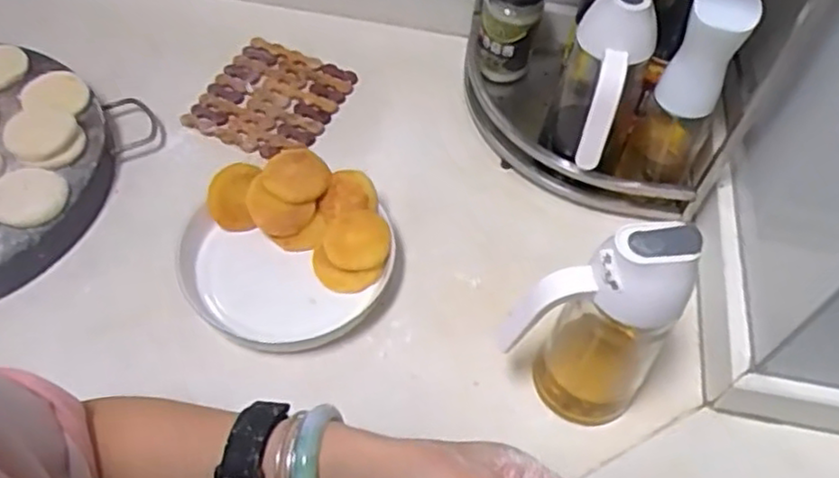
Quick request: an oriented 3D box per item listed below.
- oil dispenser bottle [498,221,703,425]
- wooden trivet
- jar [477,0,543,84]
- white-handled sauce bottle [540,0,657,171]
[{"bbox_3d":[0.123,0.065,0.509,0.116,0.200,0.068,23,57,12],"label":"oil dispenser bottle"},{"bbox_3d":[-0.160,-0.155,0.764,0.135,0.015,0.146,20,56,10],"label":"wooden trivet"},{"bbox_3d":[0.096,-0.232,0.754,0.061,0.112,0.057,8,55,2],"label":"jar"},{"bbox_3d":[0.155,-0.127,0.626,0.068,0.189,0.105,19,56,9],"label":"white-handled sauce bottle"}]

